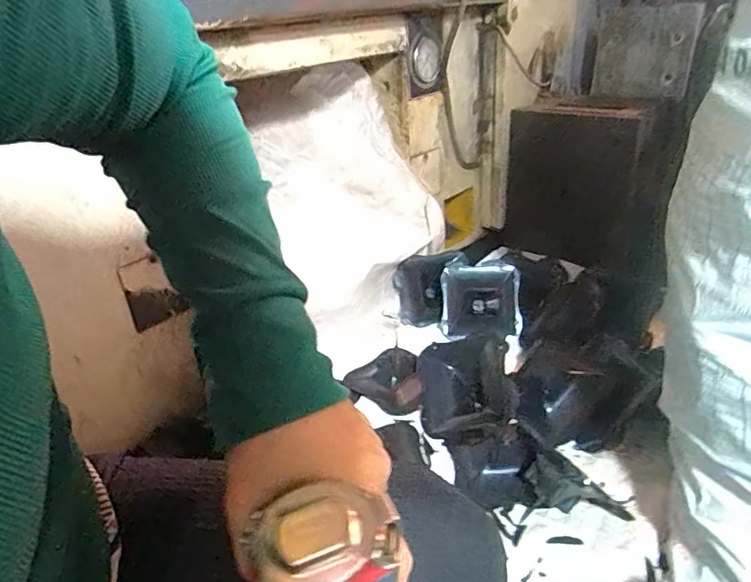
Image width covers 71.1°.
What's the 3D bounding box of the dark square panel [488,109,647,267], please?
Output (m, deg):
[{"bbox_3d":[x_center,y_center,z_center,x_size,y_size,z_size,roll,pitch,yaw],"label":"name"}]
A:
[{"bbox_3d":[0.519,-0.288,1.460,0.331,0.394,0.036,16,29,25],"label":"dark square panel"}]

